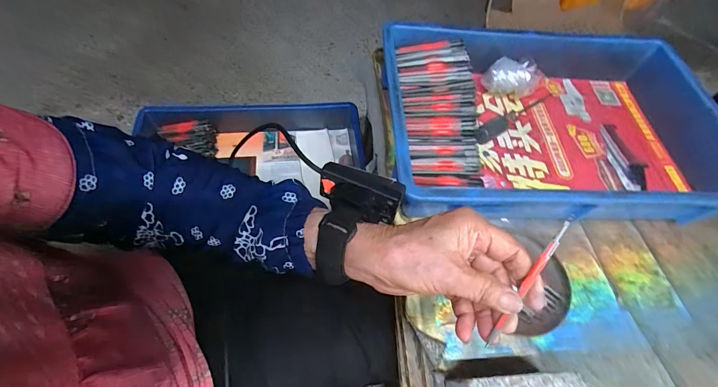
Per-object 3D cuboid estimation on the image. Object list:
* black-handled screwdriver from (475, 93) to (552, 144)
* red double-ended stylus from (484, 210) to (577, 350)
[{"bbox_3d":[0.226,-0.113,0.475,0.180,0.025,0.019,-31,67,-20],"label":"black-handled screwdriver"},{"bbox_3d":[0.117,0.061,0.230,0.006,0.004,0.108,32,96,14],"label":"red double-ended stylus"}]

